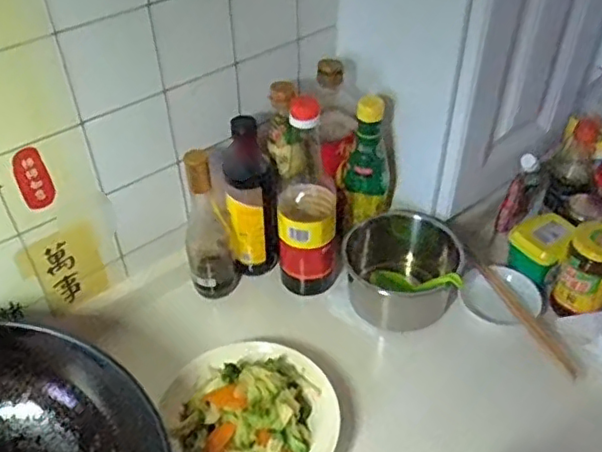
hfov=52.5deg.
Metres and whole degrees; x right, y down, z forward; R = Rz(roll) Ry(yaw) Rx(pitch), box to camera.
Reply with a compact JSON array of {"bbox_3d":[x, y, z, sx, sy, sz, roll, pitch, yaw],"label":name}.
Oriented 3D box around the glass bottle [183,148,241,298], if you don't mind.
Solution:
[{"bbox_3d":[-0.119,0.002,0.780,0.062,0.210,0.058,-8,43,-9],"label":"glass bottle"}]

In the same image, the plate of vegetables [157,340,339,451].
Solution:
[{"bbox_3d":[-0.052,0.198,0.645,0.171,0.039,0.185,0,42,0],"label":"plate of vegetables"}]

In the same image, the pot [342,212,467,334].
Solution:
[{"bbox_3d":[0.132,0.053,0.793,0.128,0.104,0.138,0,42,0],"label":"pot"}]

